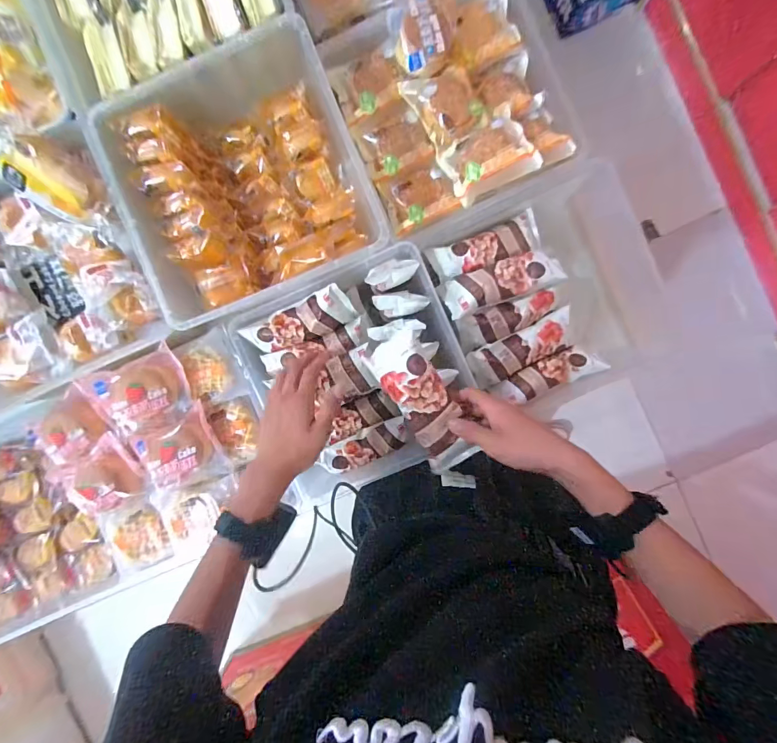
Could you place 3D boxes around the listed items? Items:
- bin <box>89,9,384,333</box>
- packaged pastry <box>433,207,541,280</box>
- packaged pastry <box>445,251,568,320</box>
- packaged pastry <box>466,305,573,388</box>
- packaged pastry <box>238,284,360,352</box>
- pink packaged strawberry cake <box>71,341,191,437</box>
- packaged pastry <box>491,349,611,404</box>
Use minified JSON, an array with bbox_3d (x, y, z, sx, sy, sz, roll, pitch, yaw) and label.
[{"bbox_3d":[-0.179,-0.239,0.522,0.296,0.115,0.285,-21,92,4],"label":"bin"},{"bbox_3d":[0.146,-0.179,0.565,0.153,0.036,0.054,-23,92,4],"label":"packaged pastry"},{"bbox_3d":[0.153,-0.123,0.540,0.153,0.037,0.054,-20,92,4],"label":"packaged pastry"},{"bbox_3d":[0.193,-0.031,0.568,0.150,0.036,0.057,-26,91,4],"label":"packaged pastry"},{"bbox_3d":[-0.126,-0.070,0.565,0.154,0.040,0.059,-24,114,13],"label":"packaged pastry"},{"bbox_3d":[-0.336,0.035,0.539,0.120,0.044,0.105,-26,91,4],"label":"pink packaged strawberry cake"},{"bbox_3d":[0.229,0.006,0.569,0.149,0.031,0.045,-25,91,4],"label":"packaged pastry"}]

